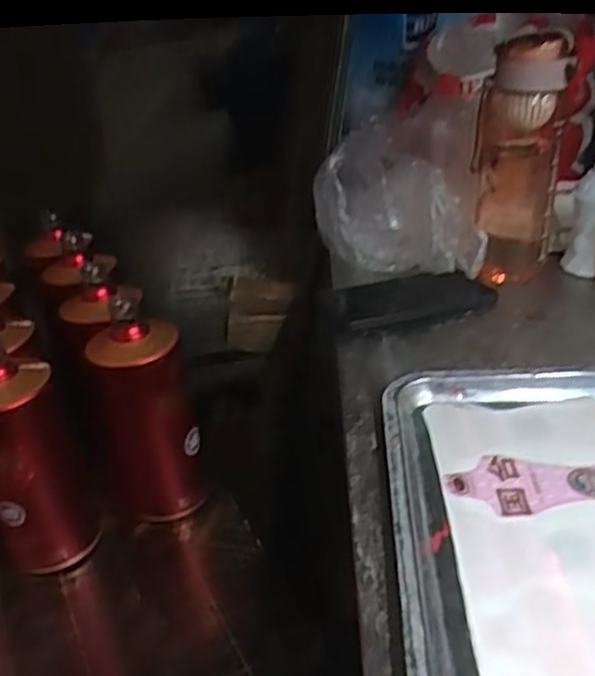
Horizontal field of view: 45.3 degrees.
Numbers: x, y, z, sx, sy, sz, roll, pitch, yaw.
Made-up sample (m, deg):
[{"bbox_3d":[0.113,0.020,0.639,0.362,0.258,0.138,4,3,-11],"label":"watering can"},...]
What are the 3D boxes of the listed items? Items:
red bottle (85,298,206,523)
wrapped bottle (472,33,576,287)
[{"bbox_3d":[-0.133,0.076,0.643,0.083,0.187,0.069,-14,30,-9],"label":"red bottle"},{"bbox_3d":[0.215,-0.171,0.699,0.077,0.226,0.075,4,31,14],"label":"wrapped bottle"}]

